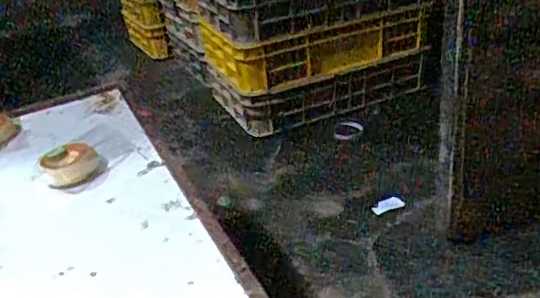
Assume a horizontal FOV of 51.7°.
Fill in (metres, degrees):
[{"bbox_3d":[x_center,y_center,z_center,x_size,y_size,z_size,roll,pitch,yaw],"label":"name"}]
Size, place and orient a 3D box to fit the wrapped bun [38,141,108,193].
[{"bbox_3d":[-0.325,0.027,0.924,0.105,0.042,0.087,-24,33,-28],"label":"wrapped bun"}]

